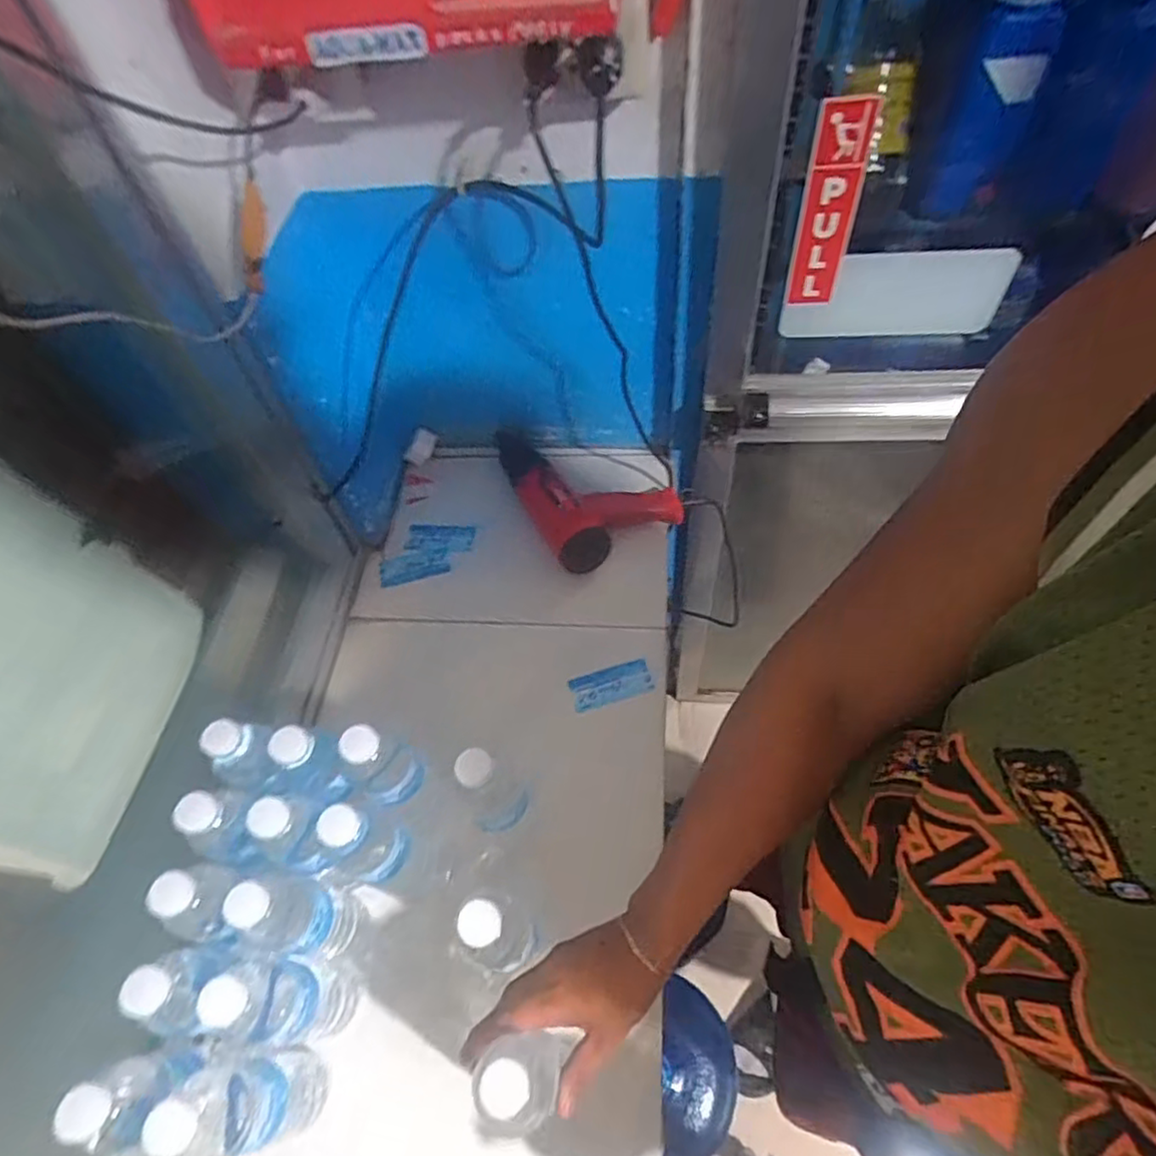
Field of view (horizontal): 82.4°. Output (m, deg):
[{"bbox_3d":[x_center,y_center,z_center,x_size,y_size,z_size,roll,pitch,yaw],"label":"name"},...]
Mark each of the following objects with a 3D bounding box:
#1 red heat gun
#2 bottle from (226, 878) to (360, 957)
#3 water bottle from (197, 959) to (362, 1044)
[{"bbox_3d":[0.003,-0.146,0.940,0.202,0.091,0.263,-30,59,-14],"label":"red heat gun"},{"bbox_3d":[-0.240,0.303,0.589,0.069,0.194,0.060,6,58,9],"label":"bottle"},{"bbox_3d":[-0.245,0.353,0.557,0.053,0.197,0.064,-6,56,1],"label":"water bottle"}]

